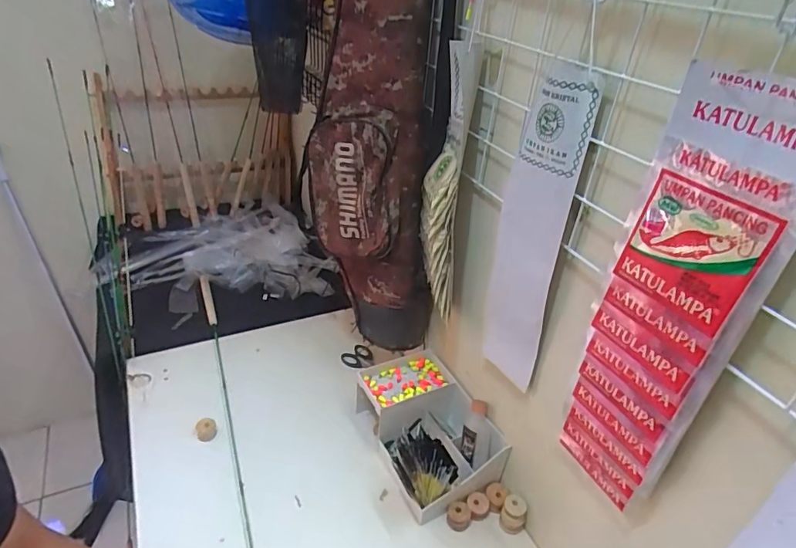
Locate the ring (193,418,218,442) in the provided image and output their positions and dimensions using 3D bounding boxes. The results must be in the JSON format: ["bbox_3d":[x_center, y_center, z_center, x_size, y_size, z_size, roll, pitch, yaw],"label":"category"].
[{"bbox_3d":[-0.322,0.261,0.830,0.035,0.022,0.035,3,33,-2],"label":"ring"}]

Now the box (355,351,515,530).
[{"bbox_3d":[0.041,0.250,0.809,0.165,0.108,0.239,-11,36,-23],"label":"box"}]

